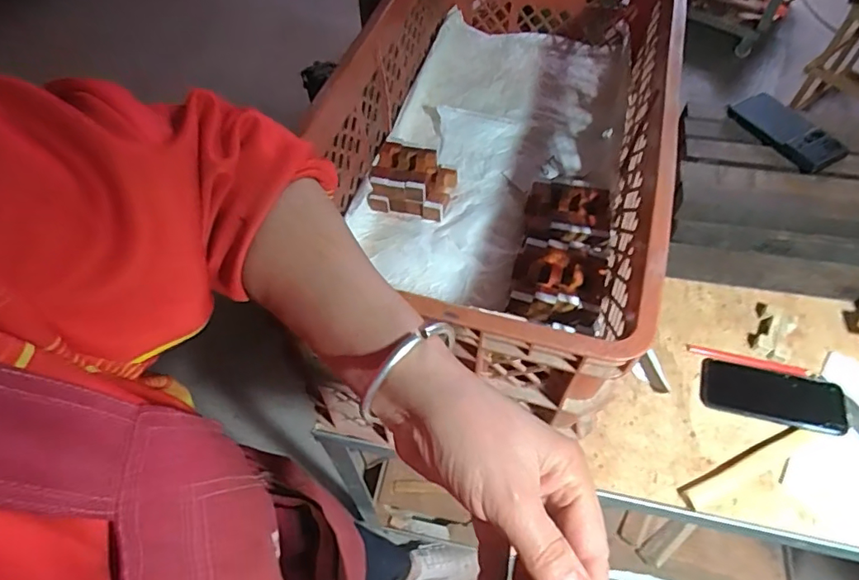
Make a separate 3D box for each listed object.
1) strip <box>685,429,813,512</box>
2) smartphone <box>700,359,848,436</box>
[{"bbox_3d":[0.398,0.220,0.650,0.184,0.010,0.024,-22,60,-13],"label":"strip"},{"bbox_3d":[0.454,0.138,0.700,0.164,0.015,0.081,8,57,16],"label":"smartphone"}]

